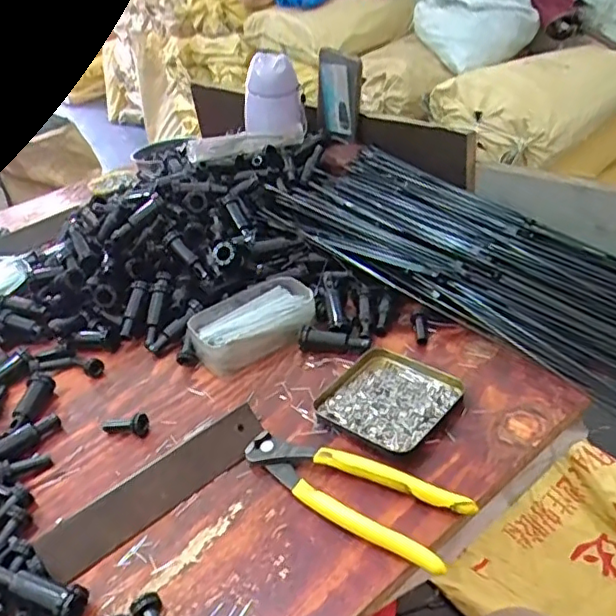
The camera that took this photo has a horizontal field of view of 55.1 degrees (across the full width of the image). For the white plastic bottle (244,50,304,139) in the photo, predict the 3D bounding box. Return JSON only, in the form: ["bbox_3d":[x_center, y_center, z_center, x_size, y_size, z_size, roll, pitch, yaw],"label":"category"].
[{"bbox_3d":[-0.045,-0.275,0.771,0.079,0.093,0.064,-11,34,-2],"label":"white plastic bottle"}]

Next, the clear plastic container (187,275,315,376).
[{"bbox_3d":[-0.054,0.017,0.580,0.123,0.037,0.079,-21,36,-17],"label":"clear plastic container"}]

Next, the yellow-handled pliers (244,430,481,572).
[{"bbox_3d":[0.028,0.122,0.413,0.163,0.018,0.054,17,42,33],"label":"yellow-handled pliers"}]

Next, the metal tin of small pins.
[{"bbox_3d":[0.066,0.072,0.484,0.093,0.009,0.097,28,49,35],"label":"metal tin of small pins"}]

